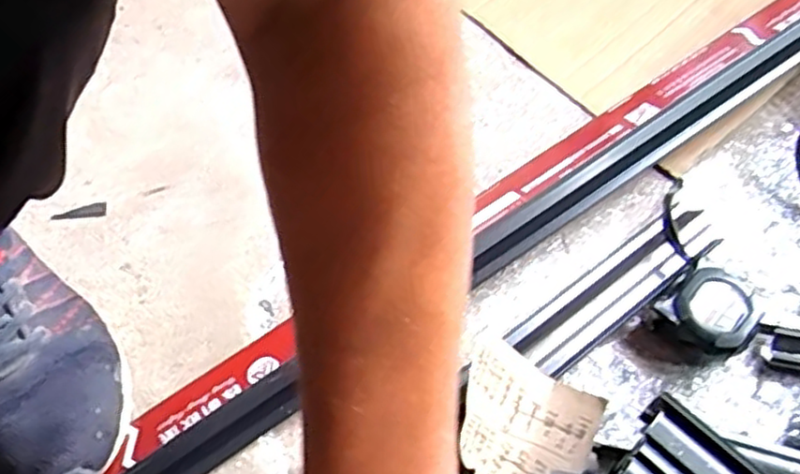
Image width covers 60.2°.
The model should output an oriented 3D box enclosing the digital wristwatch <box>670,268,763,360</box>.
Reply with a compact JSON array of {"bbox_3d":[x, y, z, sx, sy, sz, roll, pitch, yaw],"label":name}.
[{"bbox_3d":[0.233,0.062,0.522,0.063,0.045,0.061,-34,68,-24],"label":"digital wristwatch"}]

